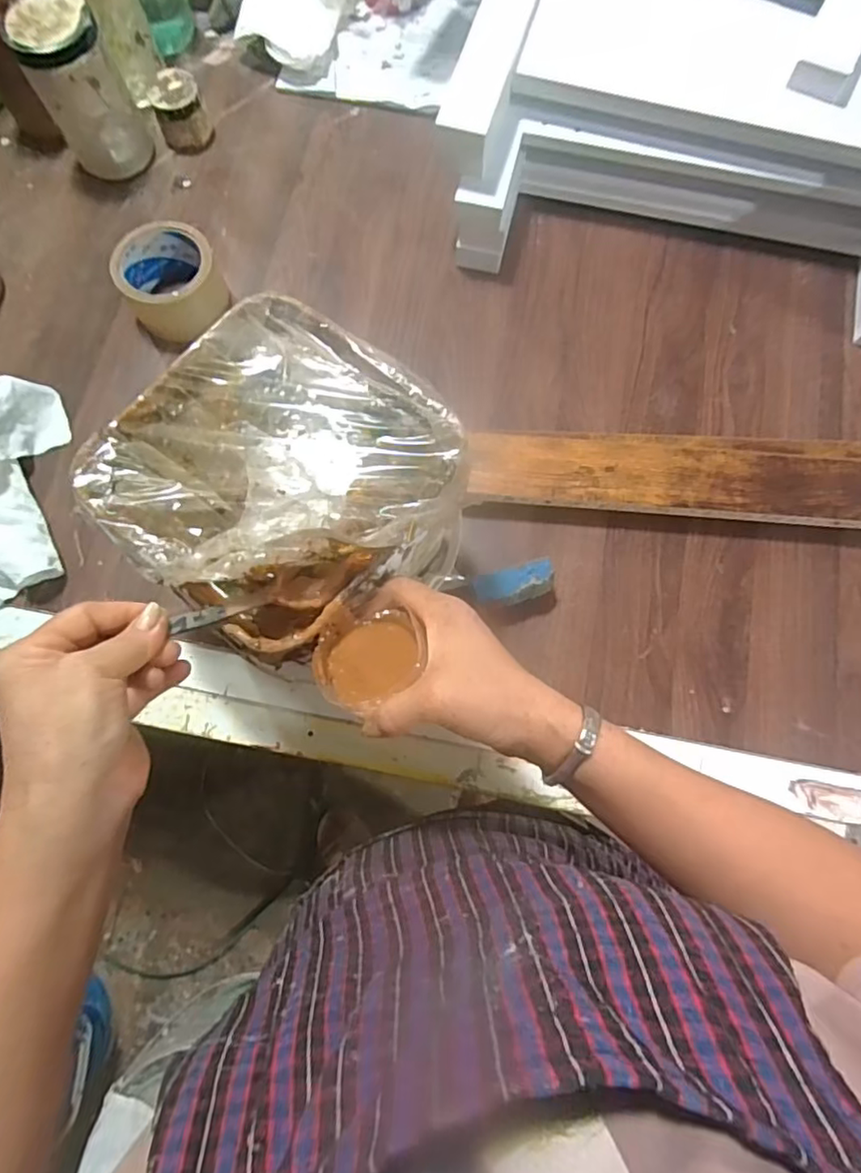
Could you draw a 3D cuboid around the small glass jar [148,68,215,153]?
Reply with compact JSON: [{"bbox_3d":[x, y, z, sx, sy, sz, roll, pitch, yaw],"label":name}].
[{"bbox_3d":[-0.273,-0.521,0.665,0.053,0.054,0.052,0,74,-1],"label":"small glass jar"}]

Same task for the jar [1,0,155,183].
[{"bbox_3d":[-0.355,-0.505,0.617,0.089,0.134,0.066,-14,75,-4],"label":"jar"}]

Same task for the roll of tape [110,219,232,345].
[{"bbox_3d":[-0.260,-0.305,0.599,0.089,0.053,0.090,0,74,-1],"label":"roll of tape"}]

